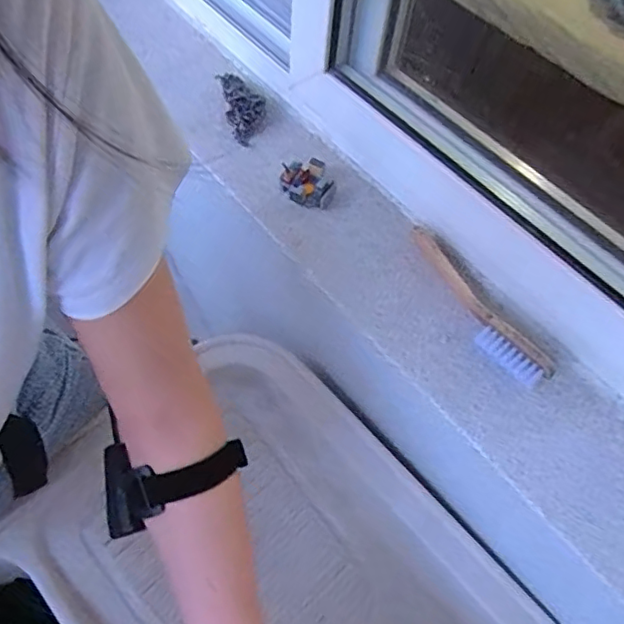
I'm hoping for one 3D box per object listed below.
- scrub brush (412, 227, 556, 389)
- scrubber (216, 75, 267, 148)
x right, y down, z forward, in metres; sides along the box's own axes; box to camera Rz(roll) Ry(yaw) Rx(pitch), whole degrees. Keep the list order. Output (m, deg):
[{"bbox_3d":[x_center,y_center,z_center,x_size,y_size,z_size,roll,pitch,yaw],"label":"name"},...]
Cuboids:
[{"bbox_3d":[0.156,-0.008,0.581,0.033,0.039,0.201,-24,63,-18],"label":"scrub brush"},{"bbox_3d":[-0.084,-0.258,0.721,0.050,0.019,0.117,-8,60,-9],"label":"scrubber"}]

